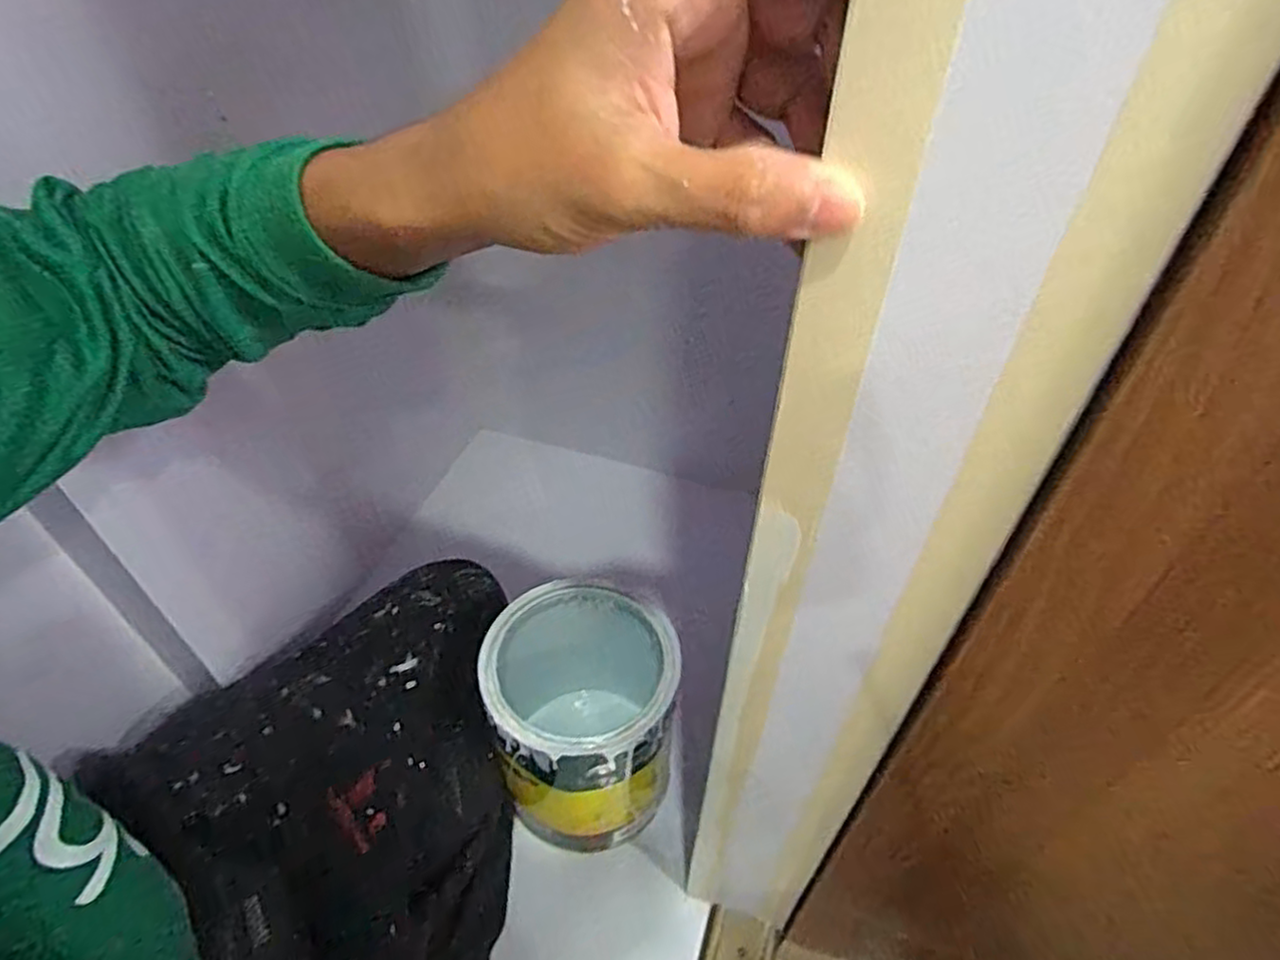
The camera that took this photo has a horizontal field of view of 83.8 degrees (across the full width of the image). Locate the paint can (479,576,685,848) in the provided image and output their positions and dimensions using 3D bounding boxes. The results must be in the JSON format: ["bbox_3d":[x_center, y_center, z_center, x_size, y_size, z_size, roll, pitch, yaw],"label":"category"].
[{"bbox_3d":[-0.050,0.214,0.657,0.160,0.197,0.175,0,45,0],"label":"paint can"}]

